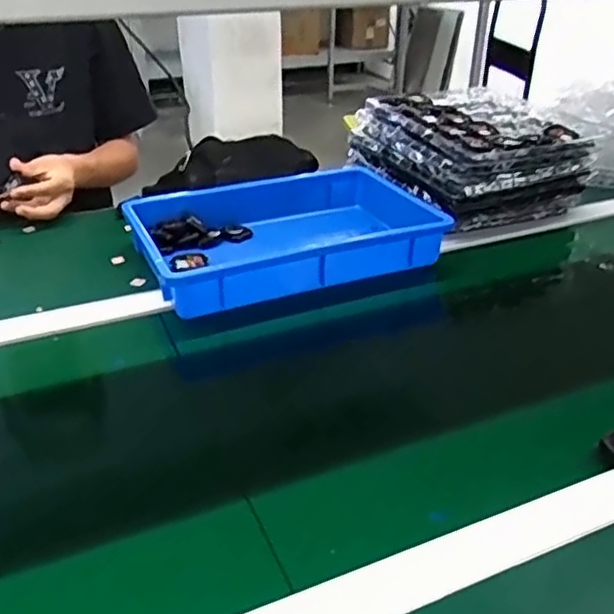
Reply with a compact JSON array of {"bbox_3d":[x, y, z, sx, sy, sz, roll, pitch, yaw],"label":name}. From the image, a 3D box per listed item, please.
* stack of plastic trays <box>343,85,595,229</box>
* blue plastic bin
[{"bbox_3d":[0.233,-0.230,0.999,0.244,0.123,0.280,-16,35,-25],"label":"stack of plastic trays"},{"bbox_3d":[-0.028,-0.093,0.872,0.373,0.075,0.247,-12,33,-19],"label":"blue plastic bin"}]

